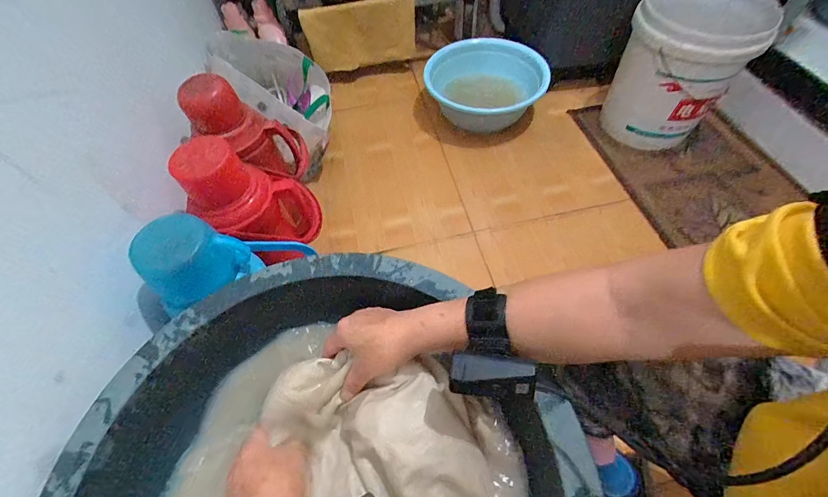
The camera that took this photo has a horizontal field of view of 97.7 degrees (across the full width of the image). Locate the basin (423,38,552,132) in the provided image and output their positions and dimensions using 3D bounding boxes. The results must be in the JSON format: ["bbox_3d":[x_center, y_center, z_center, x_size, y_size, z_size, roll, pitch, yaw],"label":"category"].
[{"bbox_3d":[0.218,-0.500,1.112,0.335,0.146,0.324,-2,58,3],"label":"basin"}]

